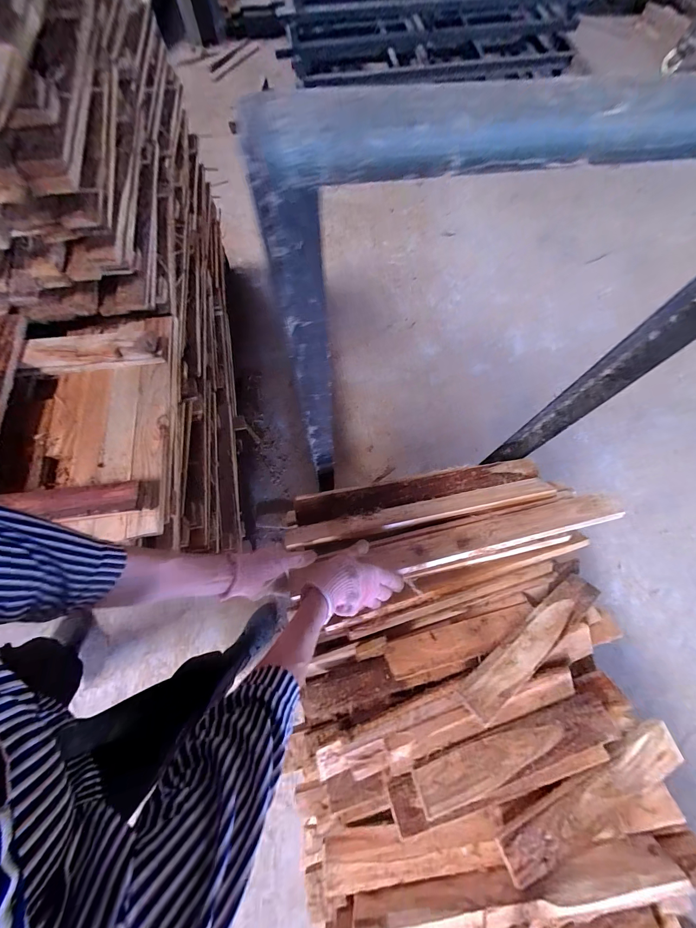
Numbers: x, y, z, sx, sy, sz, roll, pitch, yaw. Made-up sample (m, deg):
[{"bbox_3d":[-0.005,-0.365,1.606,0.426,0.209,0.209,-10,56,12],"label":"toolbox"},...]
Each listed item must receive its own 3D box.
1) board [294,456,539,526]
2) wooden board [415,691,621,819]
[{"bbox_3d":[0.139,0.051,0.652,0.485,0.025,0.055,-9,72,-6],"label":"board"},{"bbox_3d":[0.238,0.400,0.452,0.292,0.016,0.057,-14,43,-9],"label":"wooden board"}]

